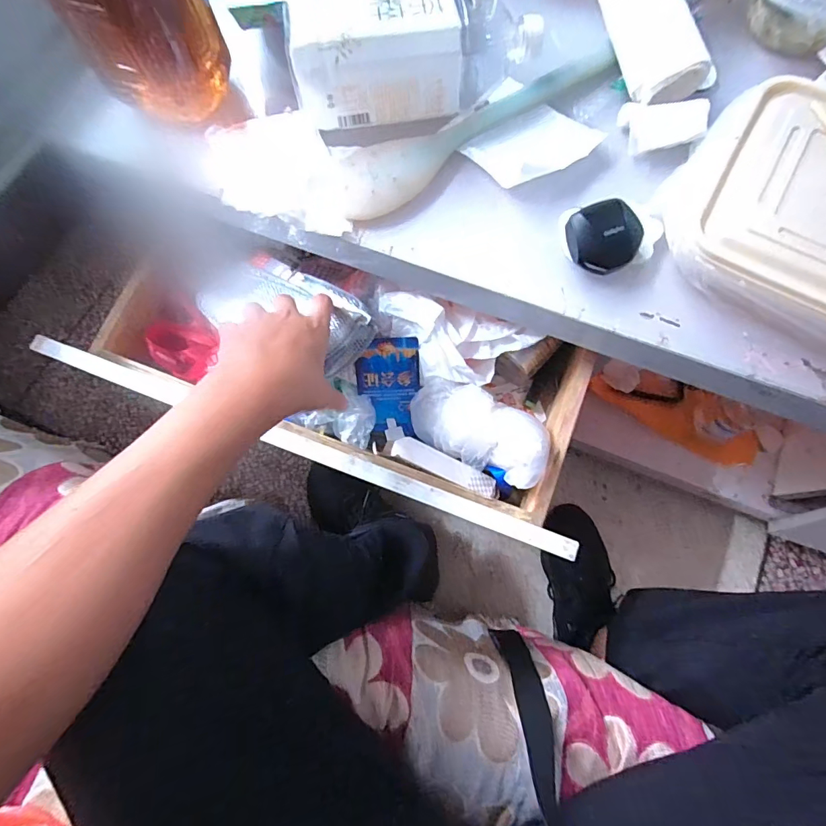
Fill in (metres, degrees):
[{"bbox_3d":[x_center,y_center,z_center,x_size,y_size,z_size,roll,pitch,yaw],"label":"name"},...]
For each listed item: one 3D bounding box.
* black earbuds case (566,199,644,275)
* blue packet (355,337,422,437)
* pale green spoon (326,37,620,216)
[{"bbox_3d":[0.148,-0.135,0.343,0.053,0.030,0.049,-23,74,-5],"label":"black earbuds case"},{"bbox_3d":[-0.026,-0.028,0.473,0.067,0.012,0.103,-4,111,-1],"label":"blue packet"},{"bbox_3d":[0.059,-0.245,0.381,0.272,0.018,0.063,-26,75,-6],"label":"pale green spoon"}]

